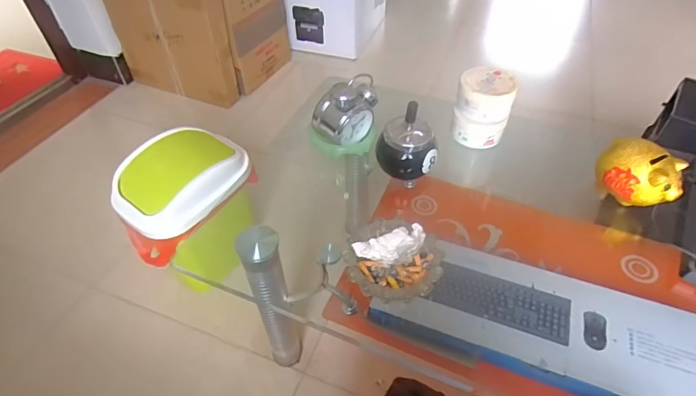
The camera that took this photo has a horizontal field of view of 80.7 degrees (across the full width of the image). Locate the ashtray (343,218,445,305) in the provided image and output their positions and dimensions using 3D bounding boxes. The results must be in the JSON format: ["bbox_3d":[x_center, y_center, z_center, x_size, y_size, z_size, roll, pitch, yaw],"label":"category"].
[{"bbox_3d":[0.062,0.081,0.562,0.131,0.035,0.128,2,49,-2],"label":"ashtray"}]

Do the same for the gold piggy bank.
[{"bbox_3d":[0.463,-0.039,0.654,0.117,0.085,0.083,36,56,25],"label":"gold piggy bank"}]

